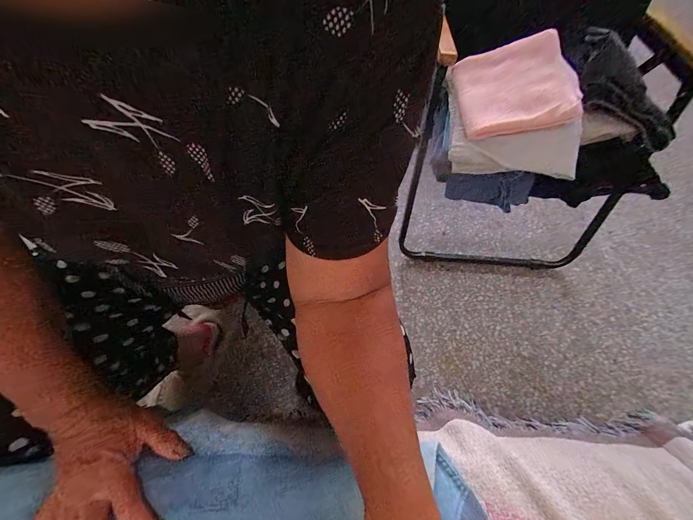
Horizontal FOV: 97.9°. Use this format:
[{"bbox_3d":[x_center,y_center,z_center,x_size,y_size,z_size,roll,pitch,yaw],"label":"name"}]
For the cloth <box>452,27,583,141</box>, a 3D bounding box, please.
[{"bbox_3d":[0.282,-0.290,0.509,0.181,0.020,0.175,-10,69,13],"label":"cloth"}]

